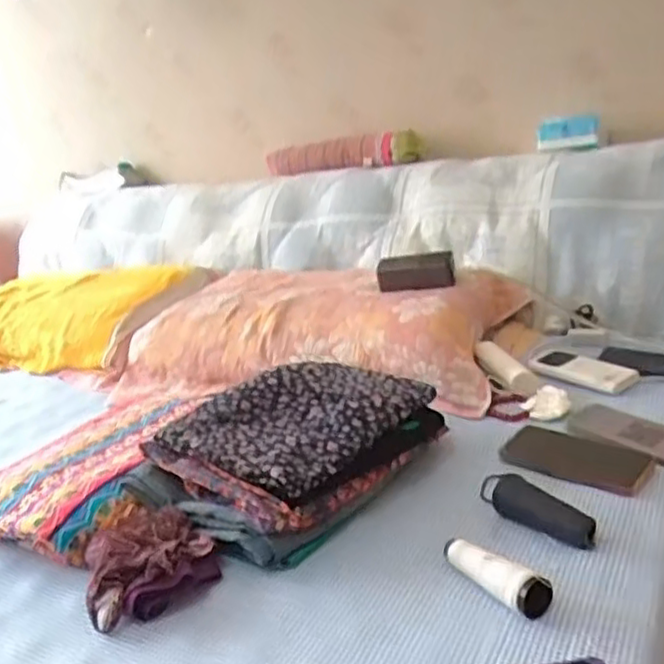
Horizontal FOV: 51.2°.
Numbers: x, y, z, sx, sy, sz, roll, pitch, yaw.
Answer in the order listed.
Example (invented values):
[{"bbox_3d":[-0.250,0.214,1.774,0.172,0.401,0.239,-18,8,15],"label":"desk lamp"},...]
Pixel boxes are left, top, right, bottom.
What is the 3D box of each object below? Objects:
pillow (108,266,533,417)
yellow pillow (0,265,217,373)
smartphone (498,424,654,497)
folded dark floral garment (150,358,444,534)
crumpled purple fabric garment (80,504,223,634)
[{"bbox_3d":[-0.034,-0.019,1.222,0.665,0.122,0.393,1,19,27],"label":"pillow"},{"bbox_3d":[-0.580,-0.029,1.500,0.595,0.186,0.306,2,19,29],"label":"yellow pillow"},{"bbox_3d":[0.287,0.148,0.822,0.163,0.014,0.087,7,23,41],"label":"smartphone"},{"bbox_3d":[-0.028,0.127,0.835,0.200,0.109,0.307,8,23,42],"label":"folded dark floral garment"},{"bbox_3d":[-0.184,0.229,0.707,0.124,0.048,0.144,-13,18,-16],"label":"crumpled purple fabric garment"}]

